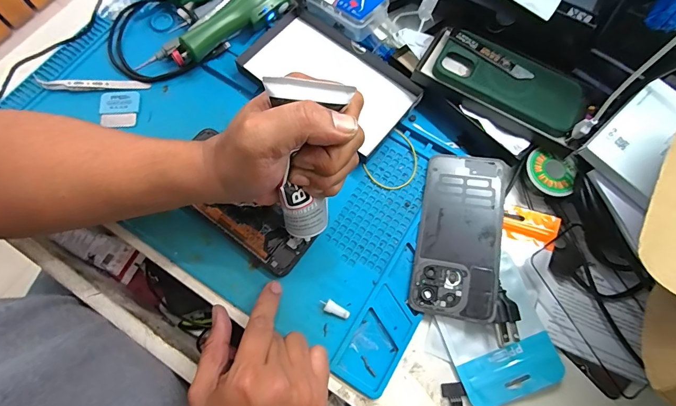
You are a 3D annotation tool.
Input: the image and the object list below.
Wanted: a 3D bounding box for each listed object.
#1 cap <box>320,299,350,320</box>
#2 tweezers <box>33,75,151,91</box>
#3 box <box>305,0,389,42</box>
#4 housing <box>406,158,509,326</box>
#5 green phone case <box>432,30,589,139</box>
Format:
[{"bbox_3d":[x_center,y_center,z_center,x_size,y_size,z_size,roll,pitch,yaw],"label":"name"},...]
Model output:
[{"bbox_3d":[-0.003,0.095,0.330,0.028,0.008,0.010,22,72,5],"label":"cap"},{"bbox_3d":[-0.264,-0.127,0.389,0.119,0.007,0.014,1,72,-2],"label":"tweezers"},{"bbox_3d":[0.009,-0.219,0.406,0.084,0.037,0.056,40,75,10],"label":"box"},{"bbox_3d":[0.117,0.028,0.349,0.075,0.006,0.158,8,71,16],"label":"housing"},{"bbox_3d":[0.179,-0.128,0.378,0.151,0.009,0.077,25,73,6],"label":"green phone case"}]

